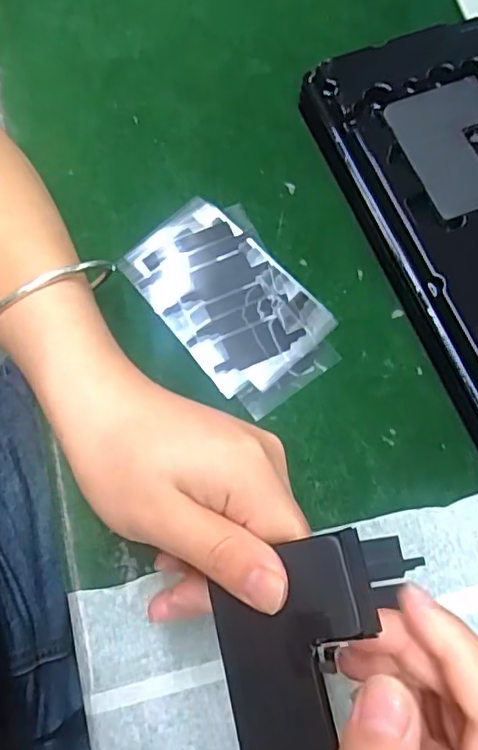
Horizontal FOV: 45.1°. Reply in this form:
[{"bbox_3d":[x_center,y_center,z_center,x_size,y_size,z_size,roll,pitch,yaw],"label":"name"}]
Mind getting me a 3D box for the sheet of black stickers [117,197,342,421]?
[{"bbox_3d":[-0.003,-0.039,0.305,0.070,0.005,0.117,-36,76,-11],"label":"sheet of black stickers"}]

